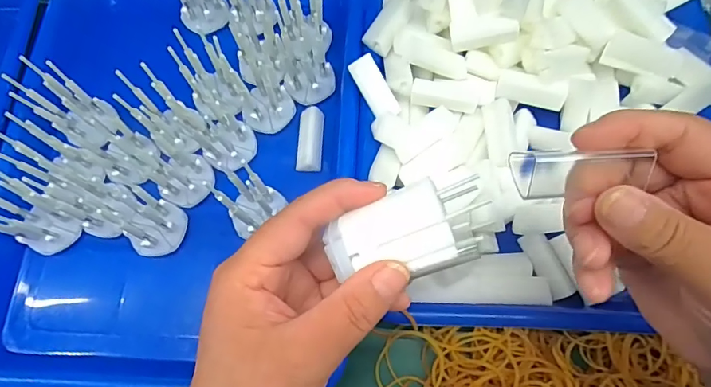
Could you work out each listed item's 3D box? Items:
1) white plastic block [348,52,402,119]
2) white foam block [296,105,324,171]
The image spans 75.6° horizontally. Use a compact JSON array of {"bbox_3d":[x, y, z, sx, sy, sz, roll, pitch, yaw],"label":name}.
[{"bbox_3d":[0.013,-0.072,0.312,0.019,0.008,0.044,-31,88,-8],"label":"white plastic block"},{"bbox_3d":[-0.033,-0.039,0.331,0.018,0.009,0.046,2,70,3],"label":"white foam block"}]

